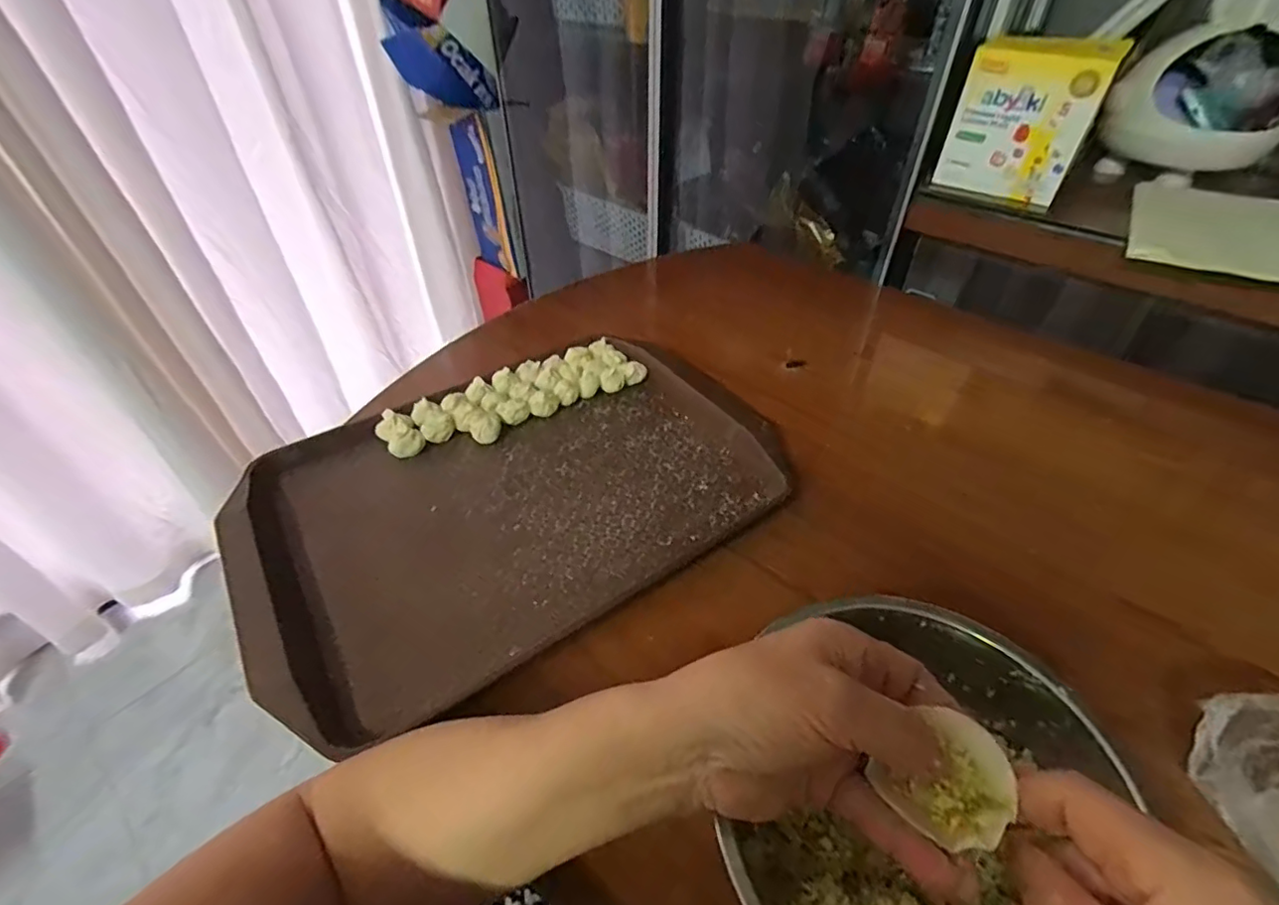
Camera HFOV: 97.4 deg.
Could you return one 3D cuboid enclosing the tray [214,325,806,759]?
[{"bbox_3d":[-0.096,0.022,0.473,0.412,0.041,0.278,-25,49,-23],"label":"tray"}]

